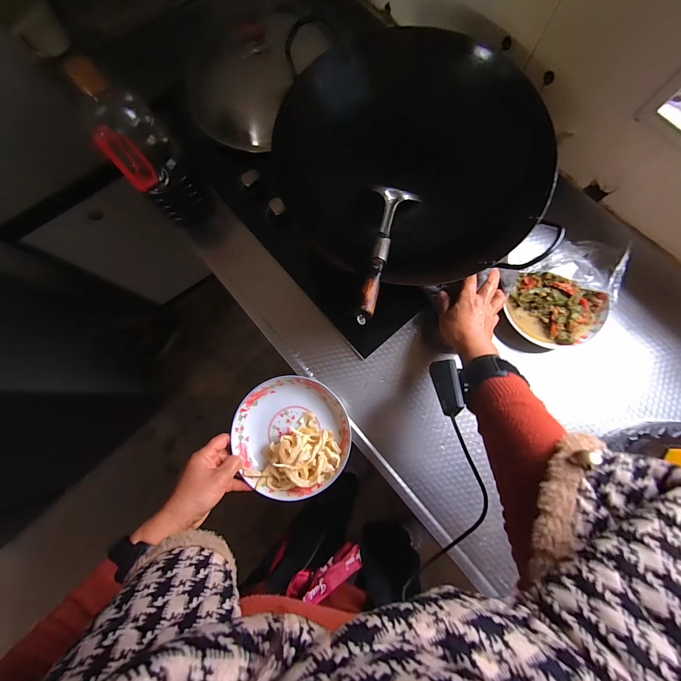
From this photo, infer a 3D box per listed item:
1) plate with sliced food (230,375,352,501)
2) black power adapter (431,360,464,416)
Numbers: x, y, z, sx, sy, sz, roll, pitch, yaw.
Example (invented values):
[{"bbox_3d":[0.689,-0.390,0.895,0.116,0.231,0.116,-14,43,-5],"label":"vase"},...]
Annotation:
[{"bbox_3d":[-0.072,0.139,0.442,0.166,0.036,0.164,0,81,2],"label":"plate with sliced food"},{"bbox_3d":[0.144,0.062,0.399,0.033,0.020,0.074,-28,50,32],"label":"black power adapter"}]

